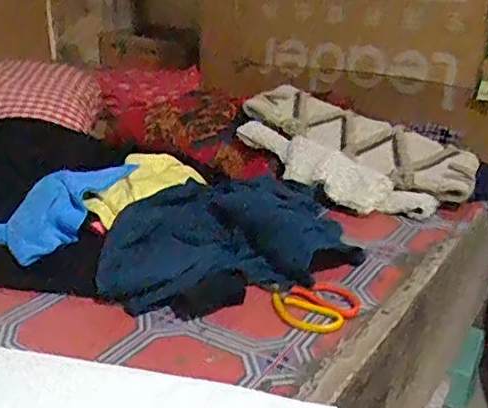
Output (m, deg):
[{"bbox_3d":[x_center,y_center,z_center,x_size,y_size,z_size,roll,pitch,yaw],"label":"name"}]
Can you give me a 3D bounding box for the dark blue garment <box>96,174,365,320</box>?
[{"bbox_3d":[-0.022,0.042,0.883,0.382,0.070,0.260,-10,27,-24],"label":"dark blue garment"}]

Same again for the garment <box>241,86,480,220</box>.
[{"bbox_3d":[0.218,-0.110,1.141,0.452,0.138,0.249,12,26,21],"label":"garment"}]

